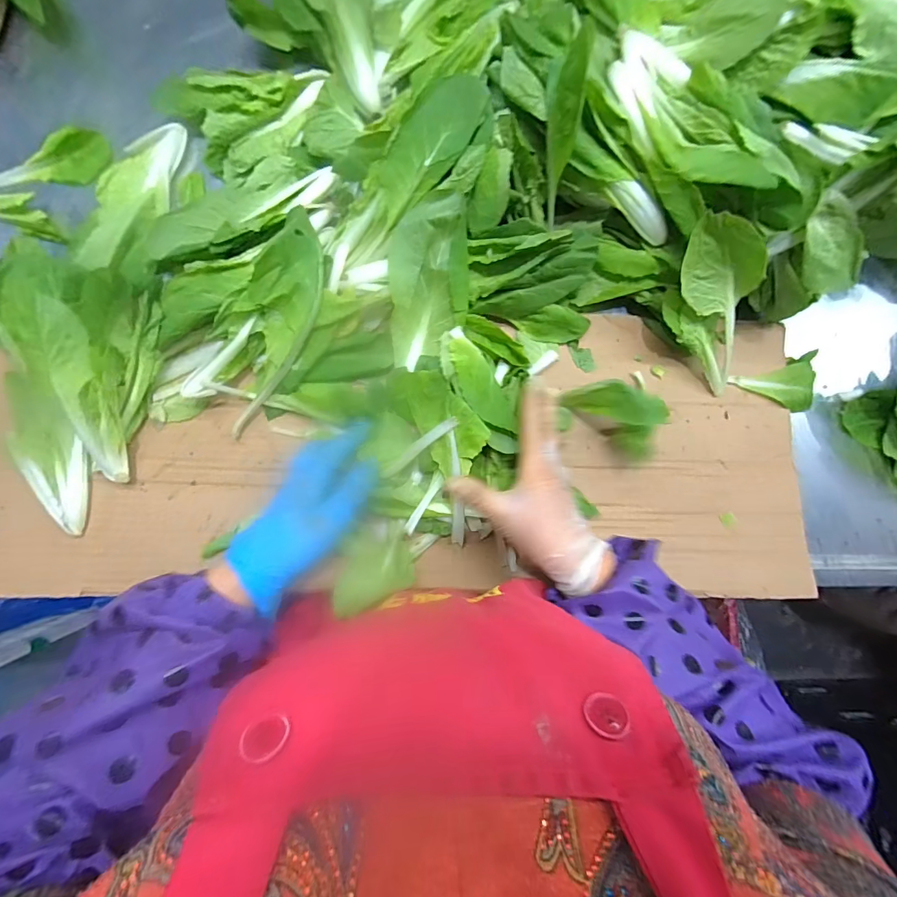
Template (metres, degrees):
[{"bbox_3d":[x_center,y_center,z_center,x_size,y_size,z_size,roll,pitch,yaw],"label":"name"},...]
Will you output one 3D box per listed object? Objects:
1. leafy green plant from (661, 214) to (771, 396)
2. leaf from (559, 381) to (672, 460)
[{"bbox_3d":[0.243,-0.129,0.404,0.068,0.044,0.170,-25,128,-4],"label":"leafy green plant"},{"bbox_3d":[0.159,-0.032,0.410,0.095,0.074,0.042,39,86,-1],"label":"leaf"}]

